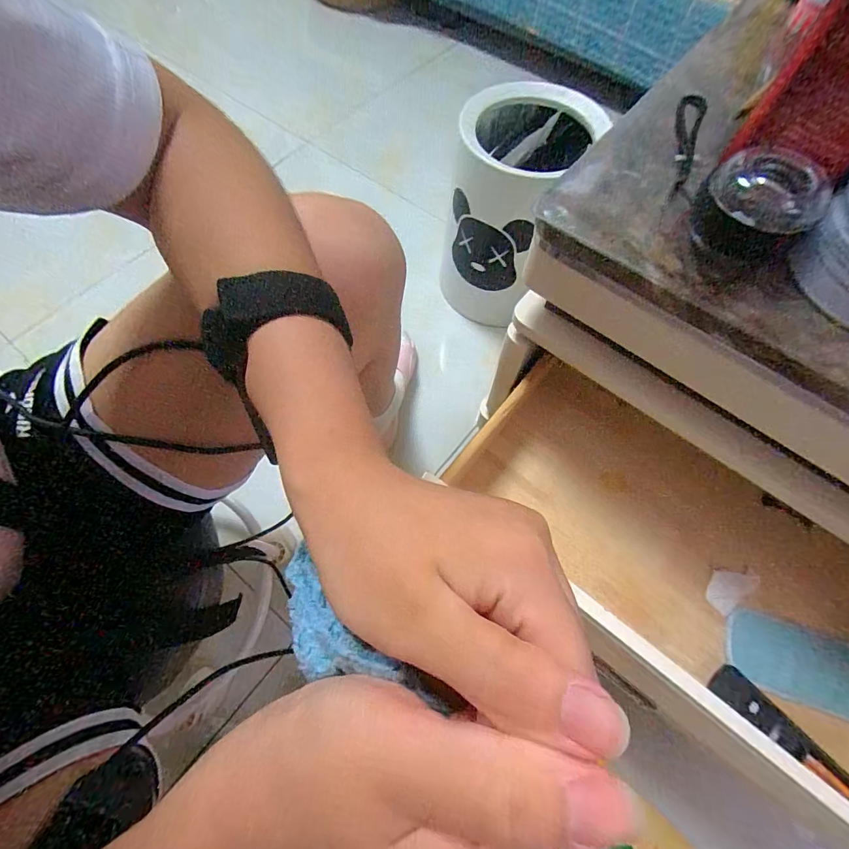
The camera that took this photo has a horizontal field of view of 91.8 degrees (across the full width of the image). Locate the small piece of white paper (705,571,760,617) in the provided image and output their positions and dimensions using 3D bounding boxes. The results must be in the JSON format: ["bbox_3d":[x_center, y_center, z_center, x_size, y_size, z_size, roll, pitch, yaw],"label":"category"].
[{"bbox_3d":[0.348,0.183,0.469,0.066,0.004,0.037,-31,71,-12],"label":"small piece of white paper"}]

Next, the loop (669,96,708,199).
[{"bbox_3d":[0.220,-0.235,0.345,0.020,0.010,0.135,18,68,7],"label":"loop"}]

